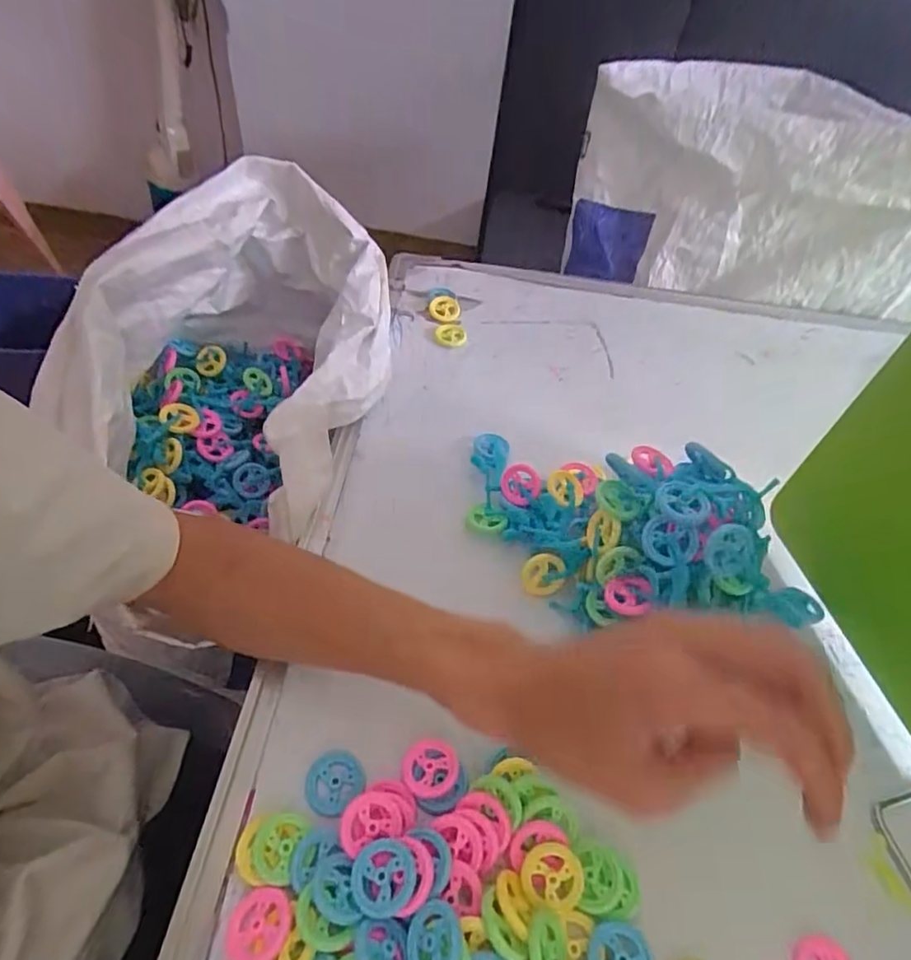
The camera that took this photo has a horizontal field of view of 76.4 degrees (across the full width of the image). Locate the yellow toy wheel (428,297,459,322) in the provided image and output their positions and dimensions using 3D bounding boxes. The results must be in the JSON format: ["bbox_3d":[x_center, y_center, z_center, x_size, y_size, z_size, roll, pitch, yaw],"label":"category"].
[{"bbox_3d":[-0.011,-0.172,0.583,0.031,0.009,0.031,-2,76,7],"label":"yellow toy wheel"}]

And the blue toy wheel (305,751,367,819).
[{"bbox_3d":[-0.064,0.158,0.303,0.028,0.004,0.030,4,49,-5],"label":"blue toy wheel"}]

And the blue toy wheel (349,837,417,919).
[{"bbox_3d":[-0.033,0.180,0.263,0.029,0.004,0.029,4,49,-5],"label":"blue toy wheel"}]

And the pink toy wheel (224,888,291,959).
[{"bbox_3d":[-0.089,0.201,0.259,0.027,0.009,0.029,4,49,-5],"label":"pink toy wheel"}]

